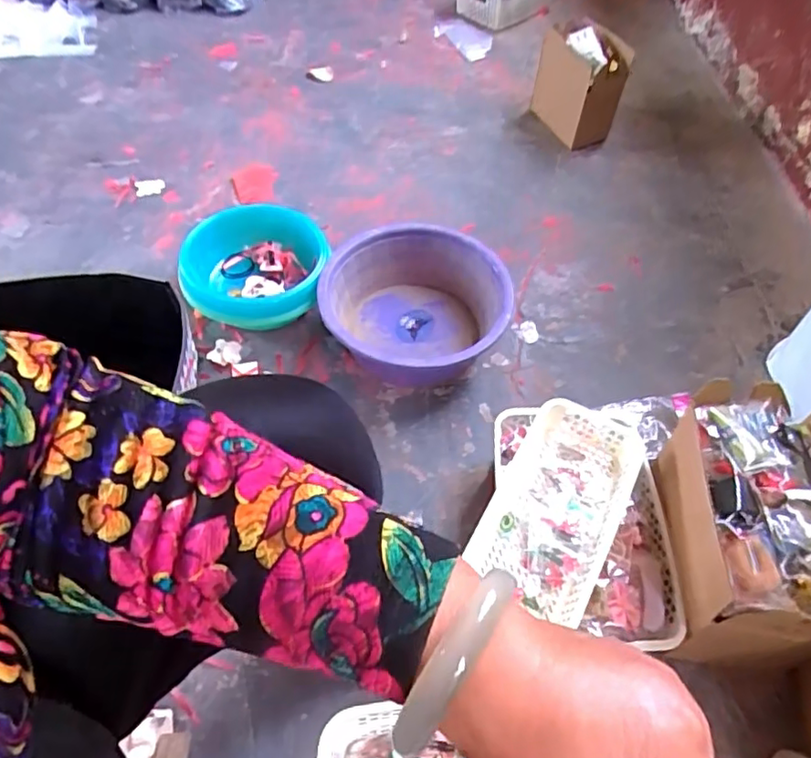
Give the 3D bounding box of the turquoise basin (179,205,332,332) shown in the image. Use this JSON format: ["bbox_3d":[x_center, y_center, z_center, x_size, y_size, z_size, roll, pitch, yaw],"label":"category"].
[{"bbox_3d":[-0.239,-0.178,0.957,0.224,0.087,0.225,1,57,-2],"label":"turquoise basin"}]

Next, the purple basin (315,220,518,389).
[{"bbox_3d":[0.013,-0.113,0.925,0.275,0.118,0.262,1,57,-2],"label":"purple basin"}]

